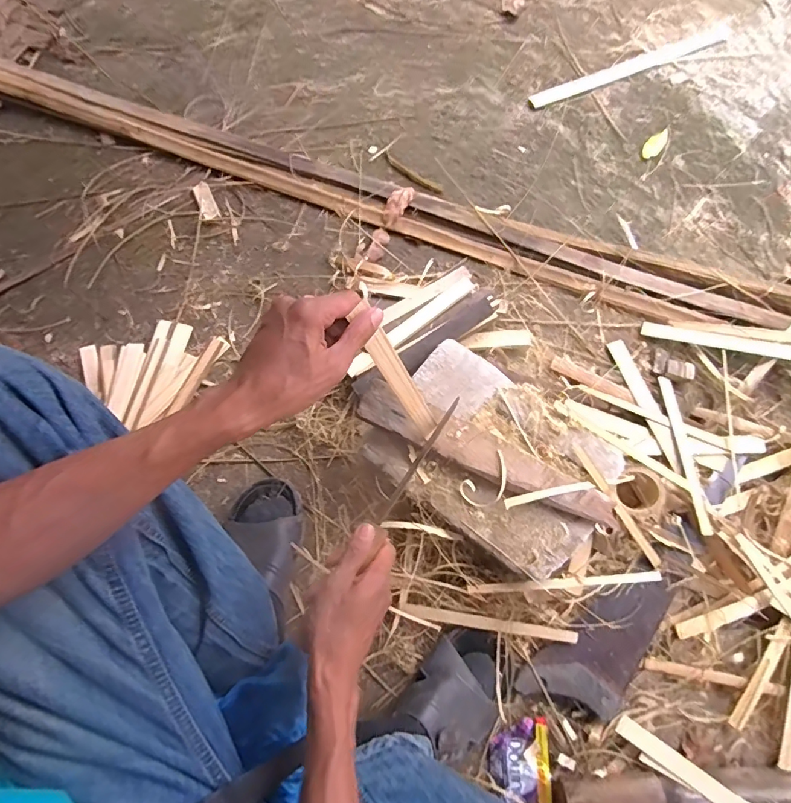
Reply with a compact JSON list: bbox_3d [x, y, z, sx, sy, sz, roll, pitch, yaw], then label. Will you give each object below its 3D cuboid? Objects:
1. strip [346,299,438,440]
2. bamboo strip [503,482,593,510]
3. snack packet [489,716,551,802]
[{"bbox_3d":[0.007,-0.018,0.465,0.021,0.214,0.011,-46,54,-9],"label":"strip"},{"bbox_3d":[0.181,0.109,0.549,0.108,0.009,0.011,-13,76,-2],"label":"bamboo strip"},{"bbox_3d":[0.153,0.449,0.571,0.070,0.010,0.105,-1,76,1],"label":"snack packet"}]

